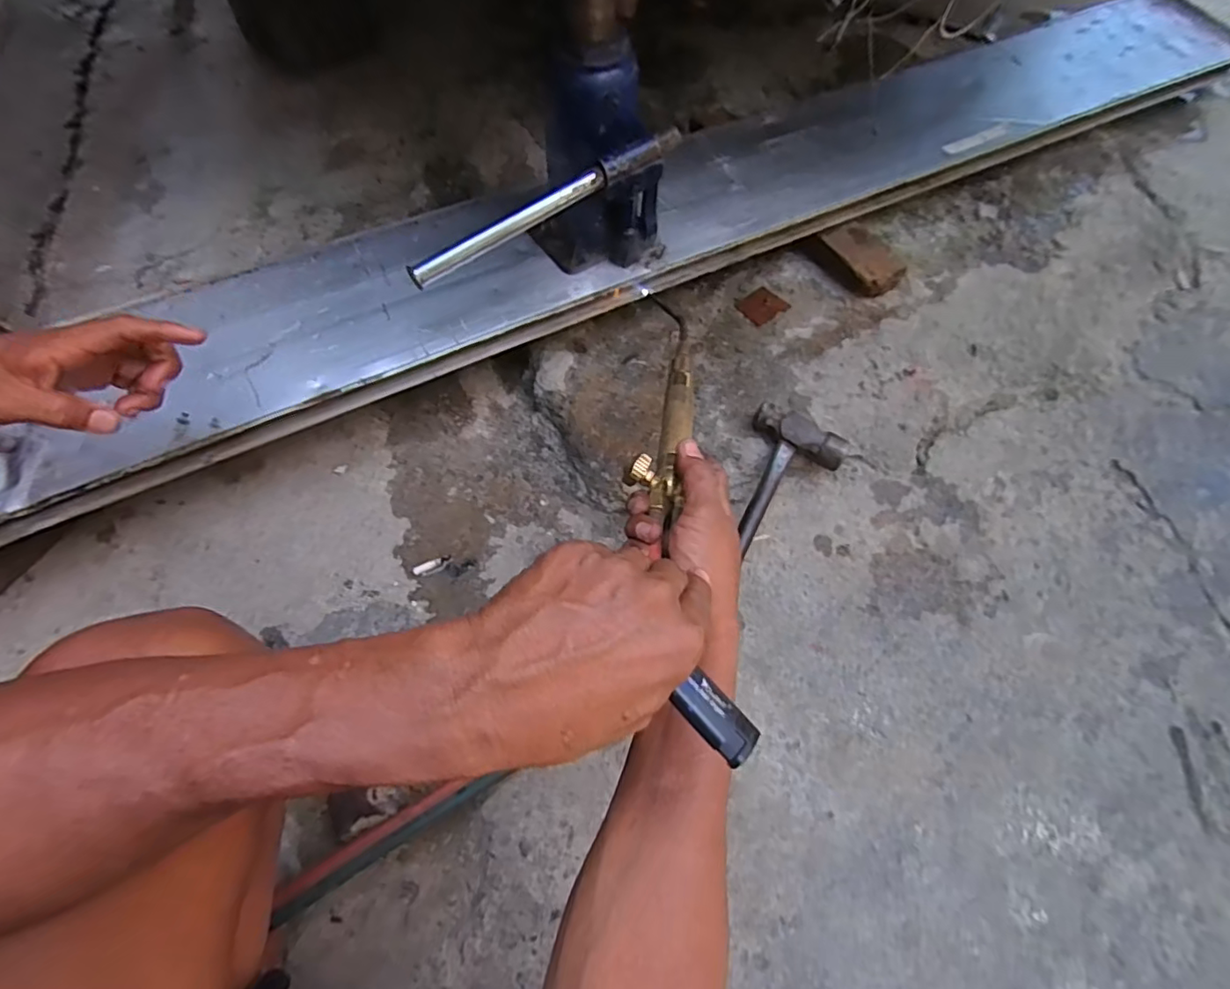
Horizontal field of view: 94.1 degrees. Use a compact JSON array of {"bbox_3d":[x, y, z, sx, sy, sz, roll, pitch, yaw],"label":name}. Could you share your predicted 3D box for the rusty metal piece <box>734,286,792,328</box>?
[{"bbox_3d":[0.195,-0.251,0.761,0.059,0.004,0.052,-33,67,-13],"label":"rusty metal piece"}]

